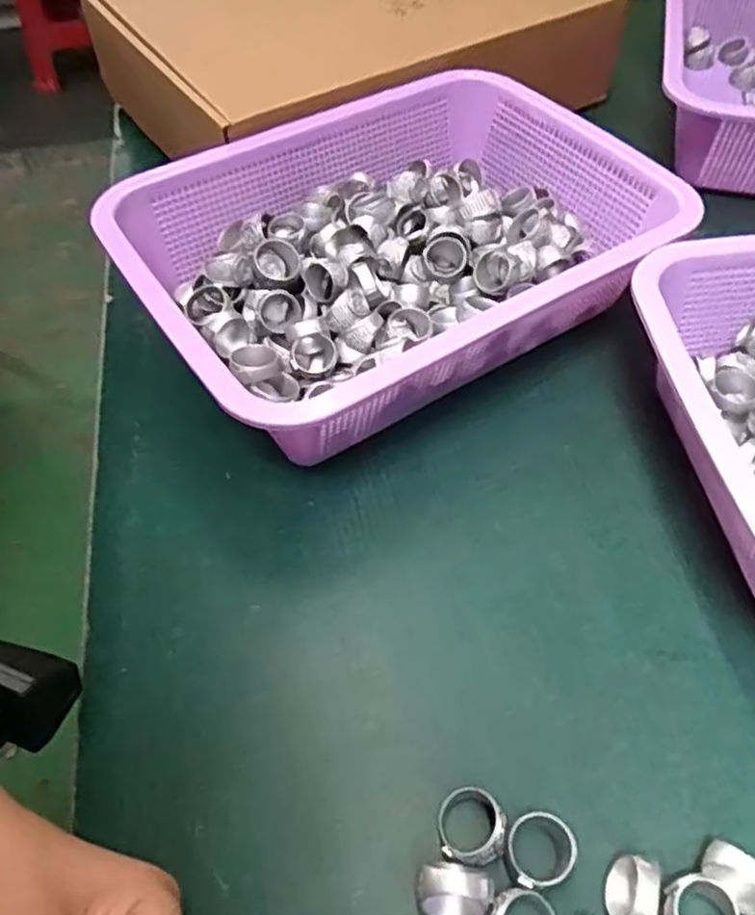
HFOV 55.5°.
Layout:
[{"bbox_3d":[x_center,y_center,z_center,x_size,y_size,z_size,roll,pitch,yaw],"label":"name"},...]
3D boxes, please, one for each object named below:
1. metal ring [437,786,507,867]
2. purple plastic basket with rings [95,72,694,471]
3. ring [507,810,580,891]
[{"bbox_3d":[0.037,0.144,0.280,0.025,0.015,0.028,-5,53,-1],"label":"metal ring"},{"bbox_3d":[0.017,-0.120,0.435,0.305,0.091,0.215,-28,57,-17],"label":"purple plastic basket with rings"},{"bbox_3d":[0.062,0.150,0.274,0.025,0.019,0.025,-1,53,2],"label":"ring"}]

